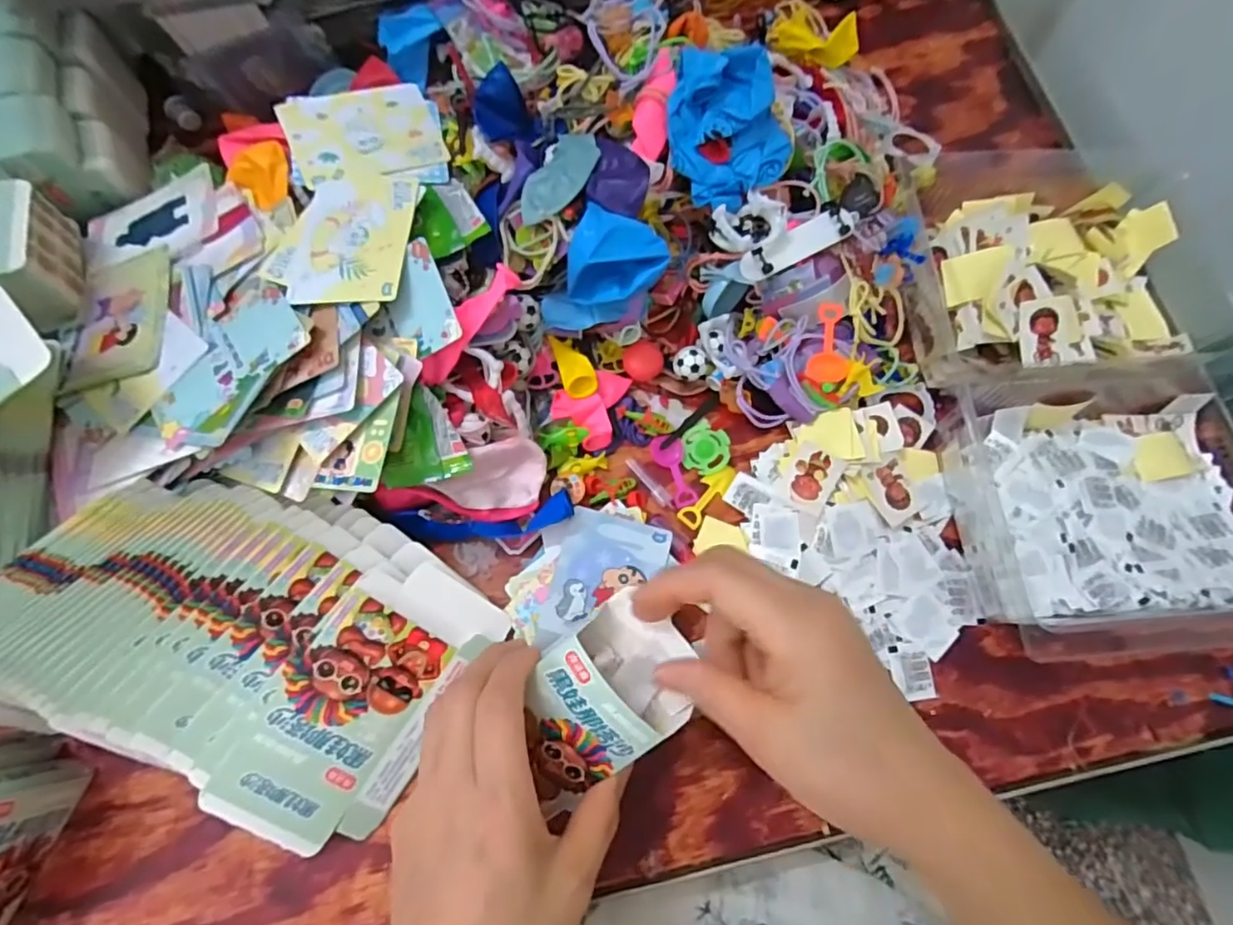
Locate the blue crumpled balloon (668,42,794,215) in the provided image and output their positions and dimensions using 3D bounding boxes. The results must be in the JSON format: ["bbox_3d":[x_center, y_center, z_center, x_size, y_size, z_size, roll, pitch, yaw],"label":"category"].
[{"bbox_3d":[0.067,-0.204,0.370,0.066,0.026,0.086,-16,100,17],"label":"blue crumpled balloon"}]

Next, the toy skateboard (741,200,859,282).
[{"bbox_3d":[0.116,-0.138,0.380,0.079,0.011,0.021,-30,94,-2],"label":"toy skateboard"}]

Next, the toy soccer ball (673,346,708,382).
[{"bbox_3d":[0.048,-0.062,0.398,0.021,0.025,0.020,15,71,3],"label":"toy soccer ball"}]

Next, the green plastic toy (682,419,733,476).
[{"bbox_3d":[0.058,-0.011,0.388,0.029,0.007,0.035,-3,71,-3],"label":"green plastic toy"}]

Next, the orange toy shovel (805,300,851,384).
[{"bbox_3d":[0.137,-0.079,0.391,0.028,0.009,0.053,2,87,-1],"label":"orange toy shovel"}]

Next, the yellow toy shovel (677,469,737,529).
[{"bbox_3d":[0.057,0.020,0.379,0.016,0.004,0.046,37,74,10],"label":"yellow toy shovel"}]

